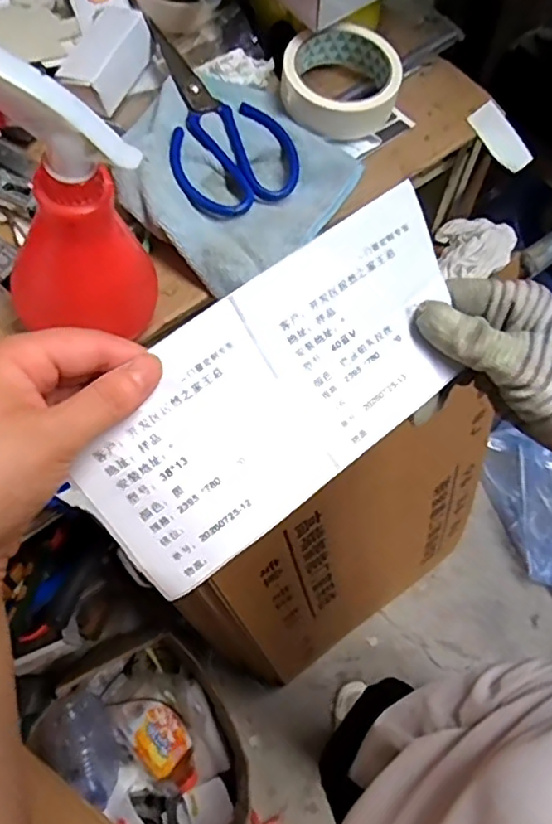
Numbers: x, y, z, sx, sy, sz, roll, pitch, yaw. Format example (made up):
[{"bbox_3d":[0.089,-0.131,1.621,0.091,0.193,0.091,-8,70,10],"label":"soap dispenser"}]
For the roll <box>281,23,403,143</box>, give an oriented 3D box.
[{"bbox_3d":[0.053,-0.273,0.497,0.093,0.029,0.097,0,67,1],"label":"roll"}]

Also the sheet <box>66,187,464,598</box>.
[{"bbox_3d":[0.004,-0.010,0.285,0.196,0.012,0.100,-36,108,-13],"label":"sheet"}]

